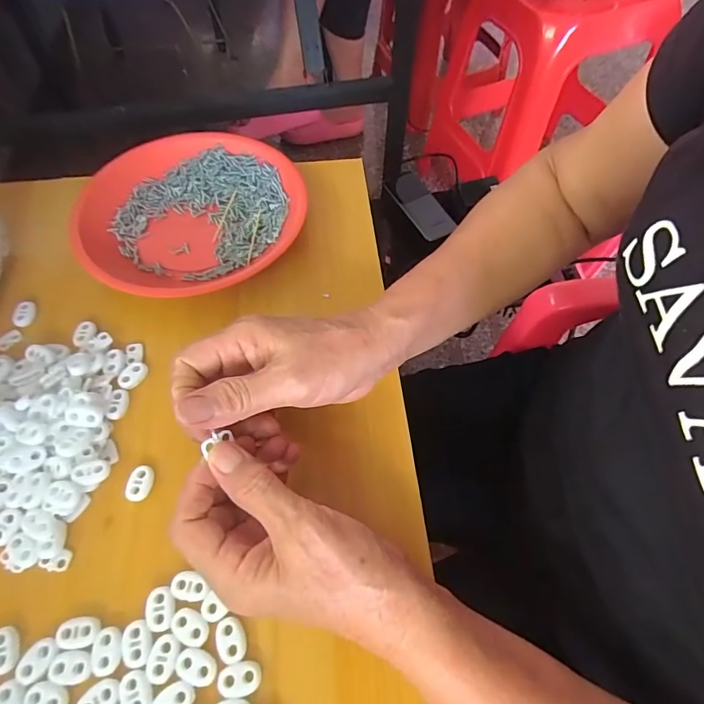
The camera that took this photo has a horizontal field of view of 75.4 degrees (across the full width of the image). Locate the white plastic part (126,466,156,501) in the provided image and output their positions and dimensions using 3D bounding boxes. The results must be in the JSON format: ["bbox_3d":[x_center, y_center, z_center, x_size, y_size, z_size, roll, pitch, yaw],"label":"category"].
[{"bbox_3d":[-0.138,0.084,0.295,0.017,0.004,0.022,1,59,1],"label":"white plastic part"}]

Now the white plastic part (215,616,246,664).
[{"bbox_3d":[-0.068,0.159,0.251,0.014,0.004,0.023,-23,62,-13],"label":"white plastic part"}]

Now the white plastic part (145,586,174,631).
[{"bbox_3d":[-0.109,0.145,0.258,0.016,0.004,0.022,-4,59,-3],"label":"white plastic part"}]

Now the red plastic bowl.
[{"bbox_3d":[-0.140,-0.123,0.407,0.190,0.028,0.191,0,59,0],"label":"red plastic bowl"}]

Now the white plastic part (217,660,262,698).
[{"bbox_3d":[-0.060,0.174,0.242,0.022,0.004,0.015,-11,60,-7],"label":"white plastic part"}]

